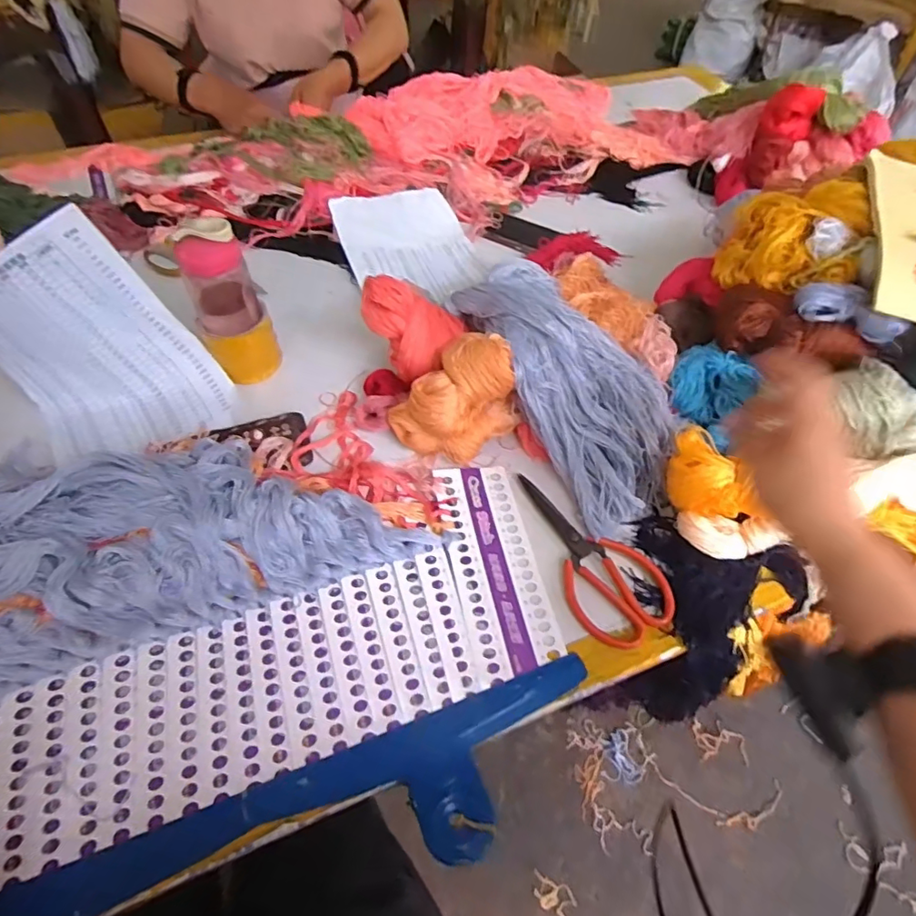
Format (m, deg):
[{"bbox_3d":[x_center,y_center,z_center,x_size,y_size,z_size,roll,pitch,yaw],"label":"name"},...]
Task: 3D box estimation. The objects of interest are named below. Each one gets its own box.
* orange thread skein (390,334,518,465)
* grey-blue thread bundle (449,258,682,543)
[{"bbox_3d":[-0.003,-0.063,0.590,0.130,0.116,0.087,-20,58,-17],"label":"orange thread skein"},{"bbox_3d":[0.119,-0.091,0.600,0.127,0.088,0.351,-26,79,-20],"label":"grey-blue thread bundle"}]

